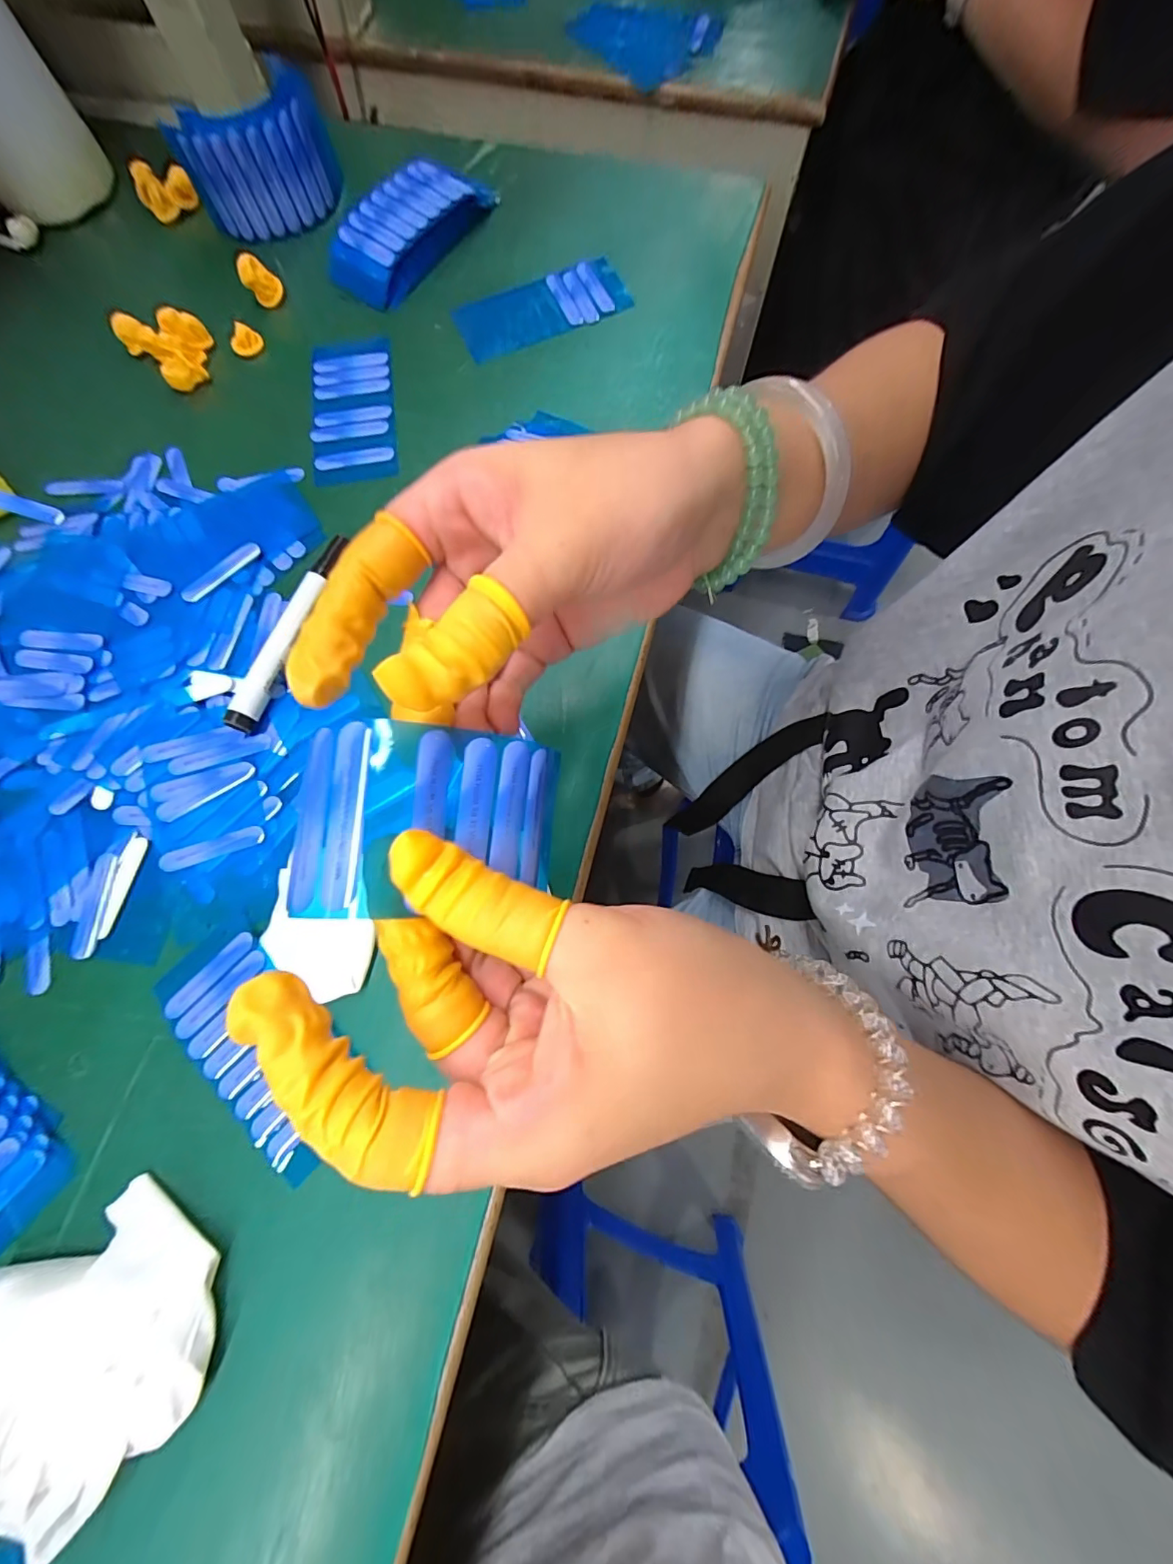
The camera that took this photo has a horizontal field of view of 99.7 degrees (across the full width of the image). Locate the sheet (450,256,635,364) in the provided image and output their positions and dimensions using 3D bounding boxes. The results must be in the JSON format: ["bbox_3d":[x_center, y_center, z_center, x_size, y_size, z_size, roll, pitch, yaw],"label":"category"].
[{"bbox_3d":[-0.031,-0.332,0.346,0.116,0.006,0.053,-23,78,-1],"label":"sheet"}]

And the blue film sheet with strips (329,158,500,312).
[{"bbox_3d":[-0.127,-0.397,0.350,0.058,0.022,0.119,32,79,7],"label":"blue film sheet with strips"}]

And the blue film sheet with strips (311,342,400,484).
[{"bbox_3d":[-0.156,-0.248,0.329,0.055,0.004,0.115,-8,76,-1],"label":"blue film sheet with strips"}]

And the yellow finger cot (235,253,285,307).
[{"bbox_3d":[-0.228,-0.350,0.347,0.023,0.033,0.012,-25,78,-6],"label":"yellow finger cot"}]

